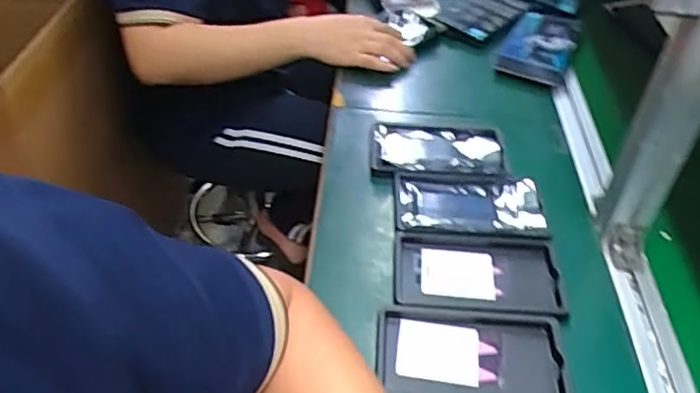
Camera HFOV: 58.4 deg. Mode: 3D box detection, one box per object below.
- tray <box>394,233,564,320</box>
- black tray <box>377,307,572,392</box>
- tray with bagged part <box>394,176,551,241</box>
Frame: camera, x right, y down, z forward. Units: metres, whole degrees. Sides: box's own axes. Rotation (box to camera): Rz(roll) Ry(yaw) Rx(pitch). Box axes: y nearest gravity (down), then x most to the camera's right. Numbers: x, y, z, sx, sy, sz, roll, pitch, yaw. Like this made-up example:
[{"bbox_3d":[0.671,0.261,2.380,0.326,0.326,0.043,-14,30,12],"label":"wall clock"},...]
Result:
[{"bbox_3d":[0.123,0.076,0.609,0.156,0.019,0.097,5,41,1],"label":"tray"},{"bbox_3d":[0.104,0.138,0.538,0.156,0.017,0.093,6,41,2],"label":"black tray"},{"bbox_3d":[0.129,0.009,0.675,0.155,0.010,0.092,6,41,2],"label":"tray with bagged part"}]

